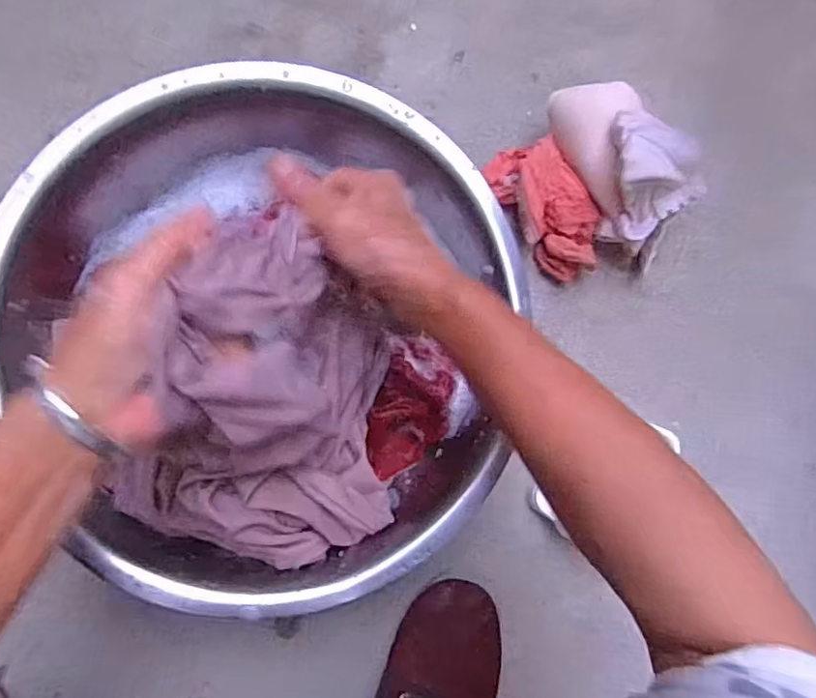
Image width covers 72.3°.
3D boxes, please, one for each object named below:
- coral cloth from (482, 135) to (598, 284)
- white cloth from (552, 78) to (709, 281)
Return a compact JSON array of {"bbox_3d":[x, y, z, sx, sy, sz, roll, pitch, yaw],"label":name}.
[{"bbox_3d":[0.123,-0.124,0.496,0.063,0.050,0.131,-34,94,-9],"label":"coral cloth"},{"bbox_3d":[0.182,-0.154,0.479,0.080,0.100,0.166,-38,95,-8],"label":"white cloth"}]

